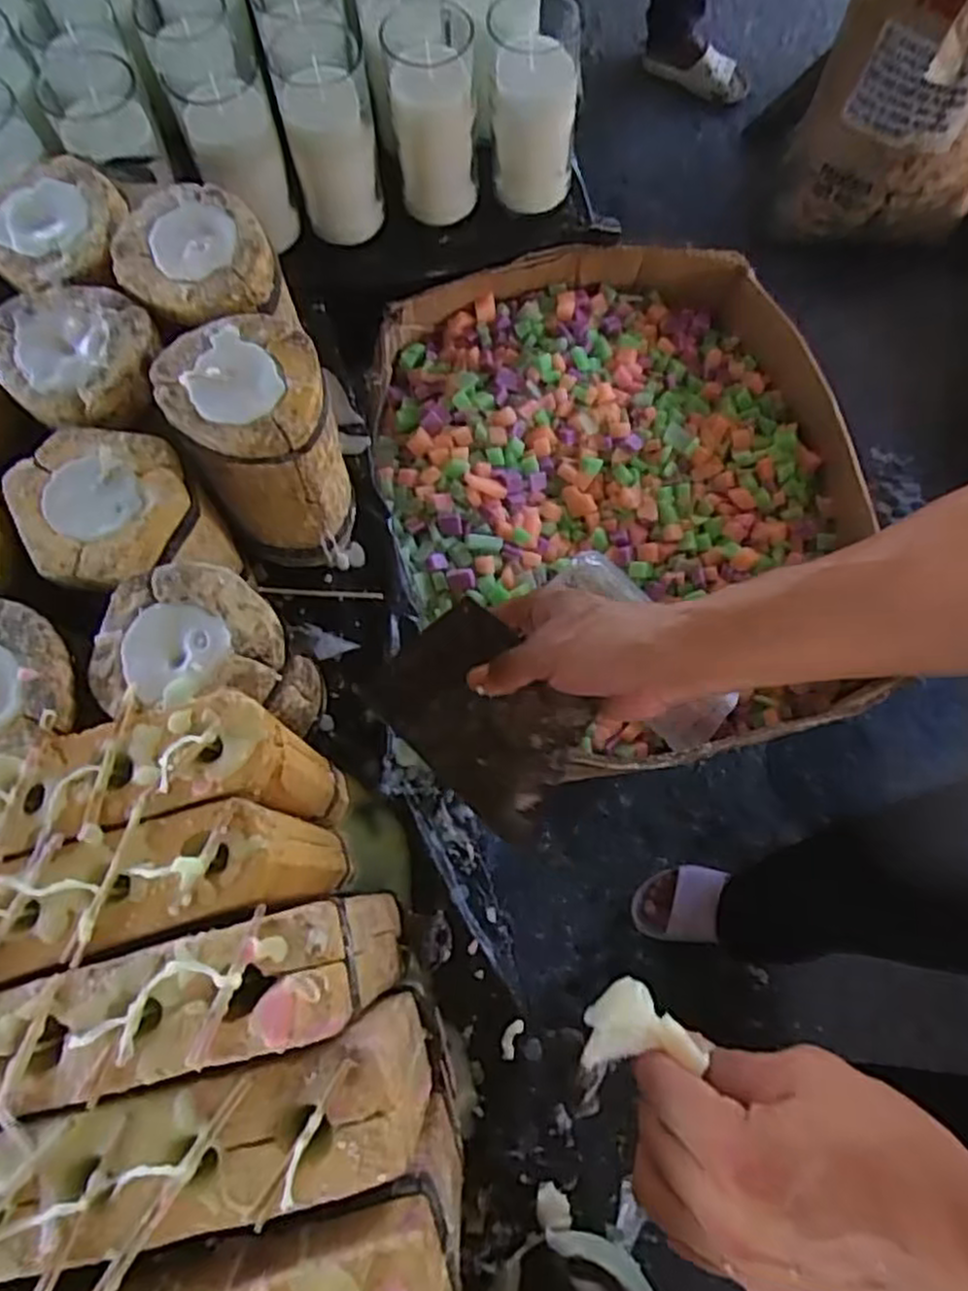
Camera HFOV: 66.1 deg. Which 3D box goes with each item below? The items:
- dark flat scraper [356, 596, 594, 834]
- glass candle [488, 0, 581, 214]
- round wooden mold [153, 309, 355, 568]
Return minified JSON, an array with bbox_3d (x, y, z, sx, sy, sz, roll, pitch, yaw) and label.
[{"bbox_3d":[-0.002,0.038,0.461,0.138,0.008,0.093,41,93,22],"label":"dark flat scraper"},{"bbox_3d":[0.037,-0.428,0.594,0.070,0.123,0.066,-4,74,-3],"label":"glass candle"},{"bbox_3d":[-0.136,-0.123,0.482,0.086,0.150,0.089,0,73,-2],"label":"round wooden mold"}]

